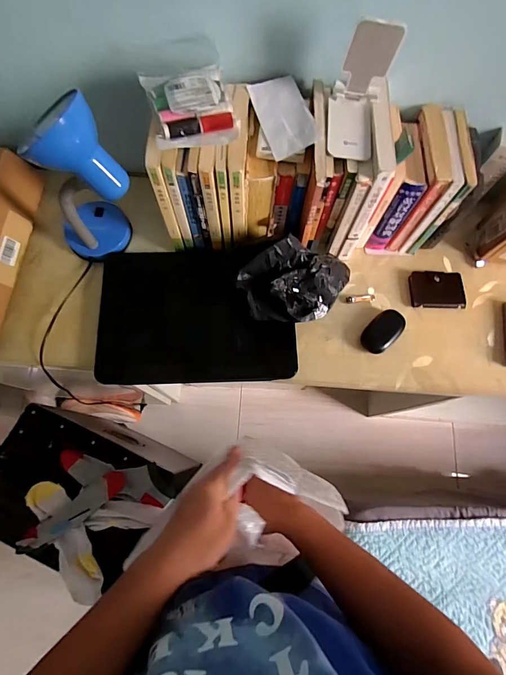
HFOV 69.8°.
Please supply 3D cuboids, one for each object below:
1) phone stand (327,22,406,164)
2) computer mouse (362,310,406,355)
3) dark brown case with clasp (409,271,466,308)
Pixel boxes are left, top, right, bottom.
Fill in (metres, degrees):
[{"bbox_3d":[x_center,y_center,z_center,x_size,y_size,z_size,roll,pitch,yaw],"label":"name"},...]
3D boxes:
[{"bbox_3d":[0.147,-0.325,0.487,0.069,0.119,0.095,8,73,0],"label":"phone stand"},{"bbox_3d":[0.247,-0.012,0.686,0.055,0.022,0.088,44,77,10],"label":"computer mouse"},{"bbox_3d":[0.367,-0.094,0.724,0.103,0.016,0.076,2,74,-2],"label":"dark brown case with clasp"}]

